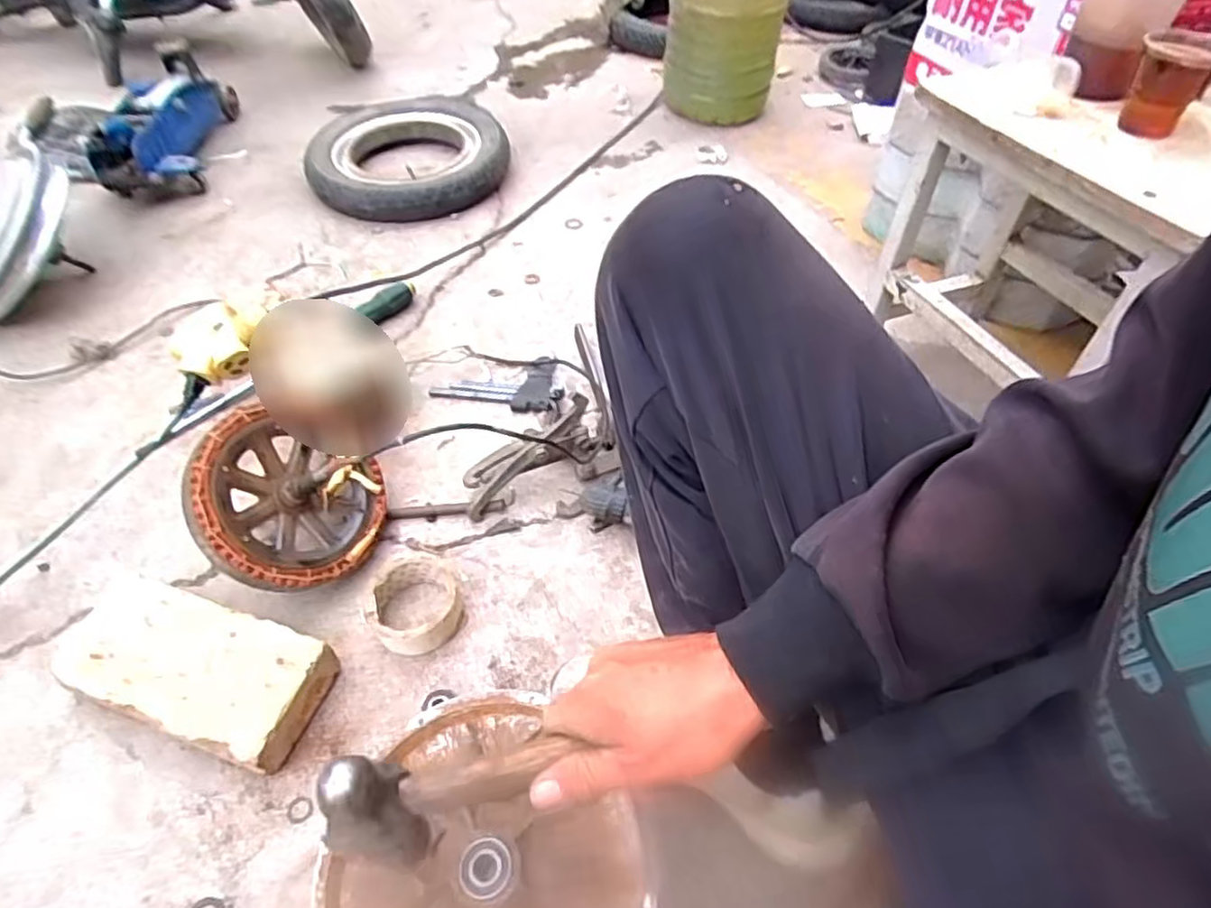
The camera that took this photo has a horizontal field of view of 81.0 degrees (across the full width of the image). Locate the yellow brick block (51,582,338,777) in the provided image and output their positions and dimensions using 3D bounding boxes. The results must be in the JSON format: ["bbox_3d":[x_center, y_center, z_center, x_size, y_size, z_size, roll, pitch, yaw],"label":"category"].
[{"bbox_3d":[-0.389,0.201,0.671,0.249,0.054,0.119,16,53,14],"label":"yellow brick block"}]

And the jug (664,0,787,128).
[{"bbox_3d":[0.231,-0.858,1.370,0.216,0.310,0.180,5,49,1],"label":"jug"}]

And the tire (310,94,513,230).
[{"bbox_3d":[-0.351,-0.535,1.273,0.336,0.065,0.360,-11,52,-9],"label":"tire"}]

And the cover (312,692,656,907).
[{"bbox_3d":[-0.083,0.270,0.450,0.195,0.042,0.193,34,58,24],"label":"cover"}]

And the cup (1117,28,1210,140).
[{"bbox_3d":[0.502,-0.333,0.636,0.060,0.074,0.052,30,54,21],"label":"cup"}]

